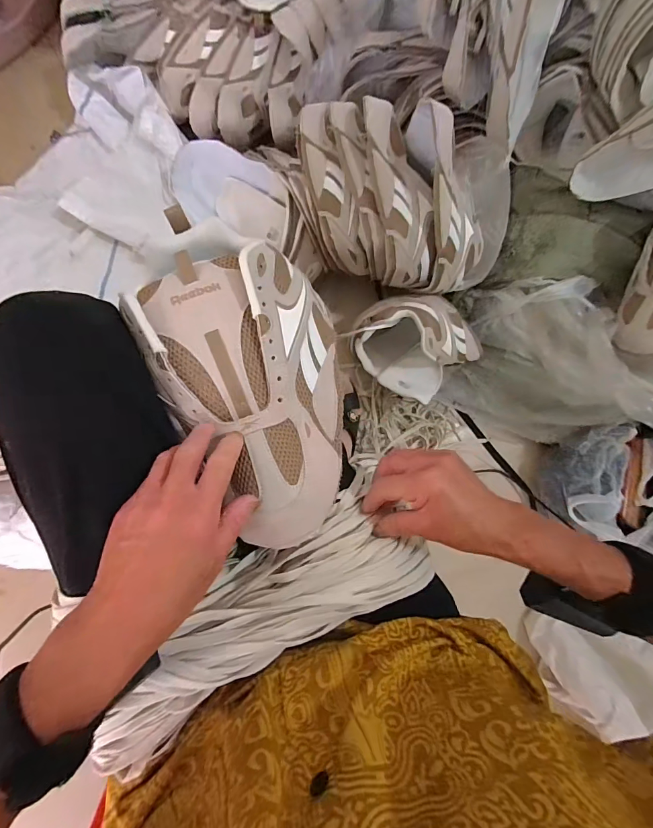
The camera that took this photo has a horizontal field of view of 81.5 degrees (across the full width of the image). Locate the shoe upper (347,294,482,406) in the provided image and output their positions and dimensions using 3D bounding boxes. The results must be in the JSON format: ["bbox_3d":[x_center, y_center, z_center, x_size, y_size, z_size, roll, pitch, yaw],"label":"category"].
[{"bbox_3d":[0.156,-0.122,0.656,0.171,0.119,0.170,-41,91,-10],"label":"shoe upper"}]

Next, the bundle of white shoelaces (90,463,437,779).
[{"bbox_3d":[-0.046,0.155,0.292,0.269,0.046,0.107,-32,89,-14],"label":"bundle of white shoelaces"}]

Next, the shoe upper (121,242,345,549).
[{"bbox_3d":[-0.044,-0.019,0.301,0.150,0.057,0.219,-28,88,-10],"label":"shoe upper"}]

